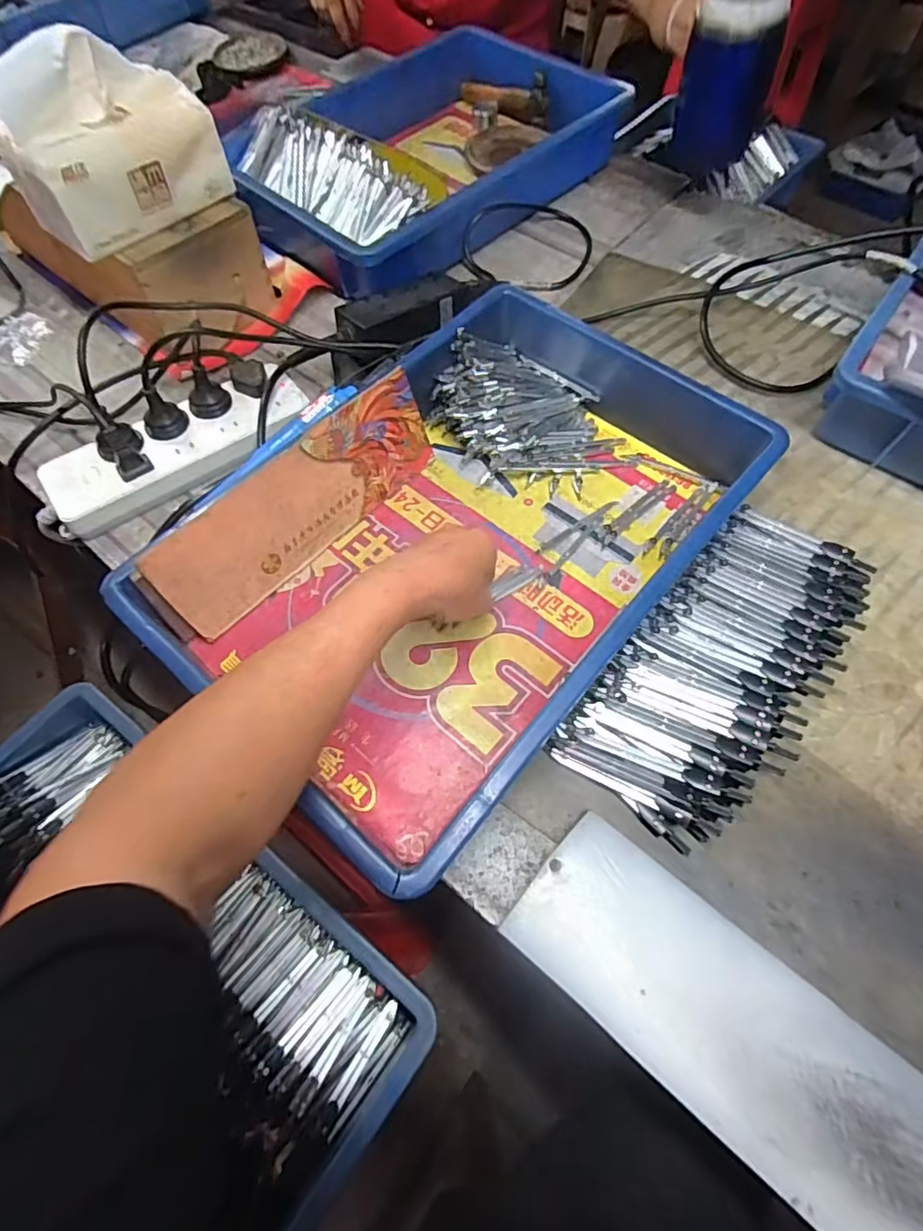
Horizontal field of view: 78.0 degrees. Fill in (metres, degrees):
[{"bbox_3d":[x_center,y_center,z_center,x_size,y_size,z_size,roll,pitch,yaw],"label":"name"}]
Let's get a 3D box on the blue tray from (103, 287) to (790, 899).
[{"bbox_3d":[0.009,-0.063,0.435,0.281,0.076,0.420,37,69,18],"label":"blue tray"}]

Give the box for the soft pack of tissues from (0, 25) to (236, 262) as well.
[{"bbox_3d":[-0.289,-0.397,0.471,0.070,0.118,0.157,37,69,18],"label":"soft pack of tissues"}]

